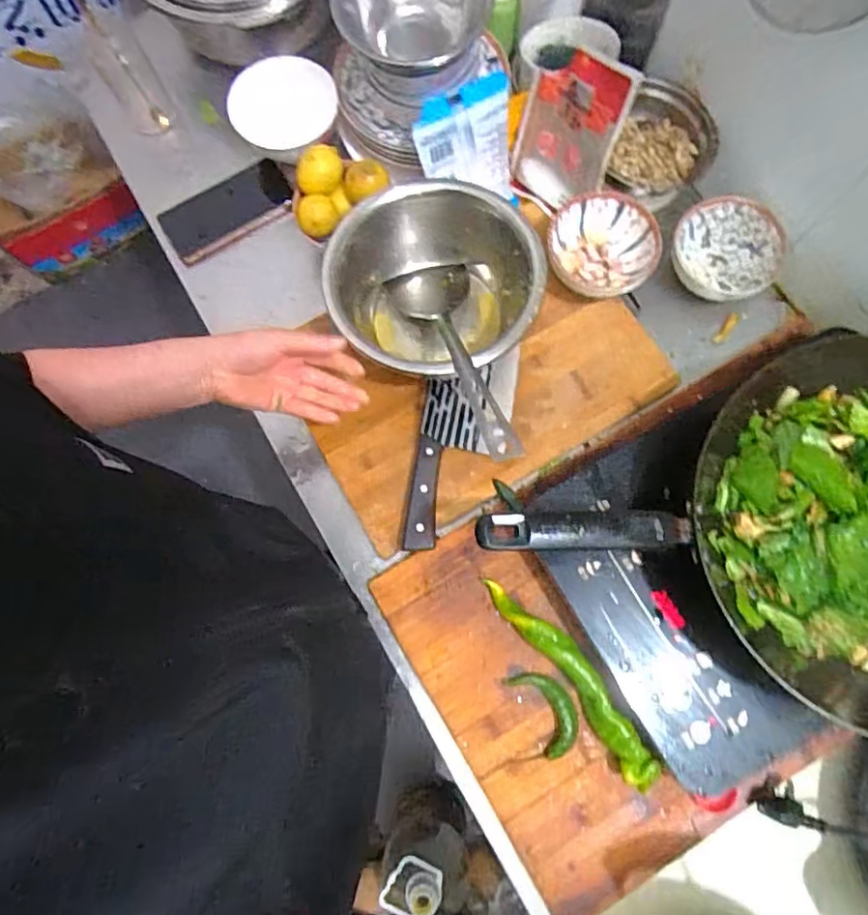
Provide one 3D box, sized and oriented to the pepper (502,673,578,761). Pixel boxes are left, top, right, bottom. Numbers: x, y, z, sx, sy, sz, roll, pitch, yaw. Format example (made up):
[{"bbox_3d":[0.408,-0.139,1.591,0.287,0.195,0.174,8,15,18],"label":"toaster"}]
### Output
[{"bbox_3d":[0.110,0.242,0.558,0.049,0.020,0.081,-28,78,-6],"label":"pepper"}]

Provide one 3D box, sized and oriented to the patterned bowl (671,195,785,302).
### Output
[{"bbox_3d":[0.329,-0.230,0.663,0.107,0.065,0.111,0,77,1],"label":"patterned bowl"}]

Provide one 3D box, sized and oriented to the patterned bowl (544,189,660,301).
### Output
[{"bbox_3d":[0.188,-0.227,0.640,0.114,0.047,0.113,0,77,1],"label":"patterned bowl"}]

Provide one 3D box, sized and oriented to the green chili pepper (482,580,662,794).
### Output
[{"bbox_3d":[0.132,0.208,0.557,0.037,0.036,0.223,-36,79,-7],"label":"green chili pepper"}]

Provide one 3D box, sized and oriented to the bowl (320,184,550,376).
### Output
[{"bbox_3d":[0.006,-0.177,0.606,0.193,0.099,0.208,0,77,1],"label":"bowl"}]

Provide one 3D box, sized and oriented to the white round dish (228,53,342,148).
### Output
[{"bbox_3d":[-0.176,-0.416,0.679,0.113,0.029,0.104,0,77,1],"label":"white round dish"}]

